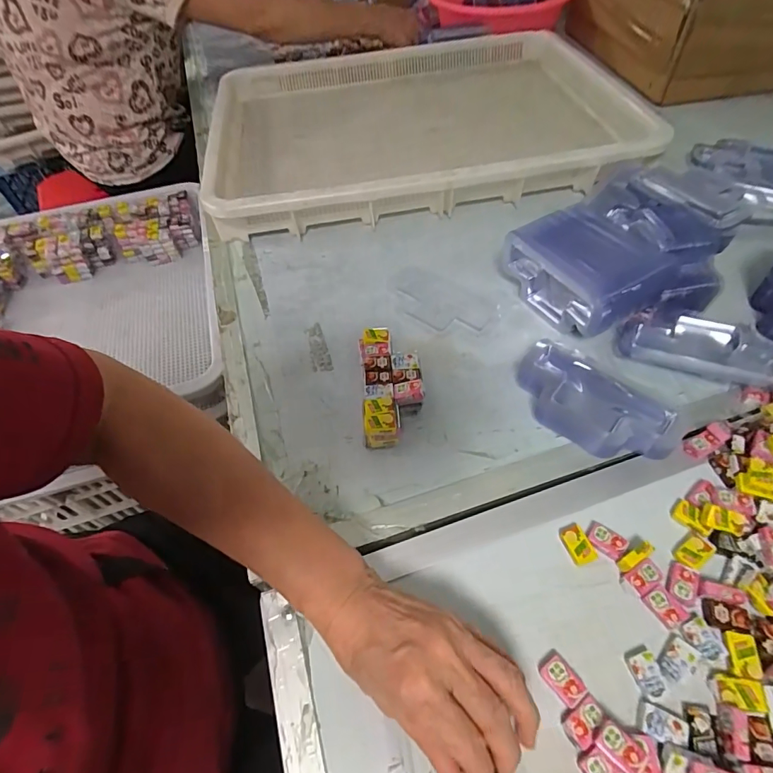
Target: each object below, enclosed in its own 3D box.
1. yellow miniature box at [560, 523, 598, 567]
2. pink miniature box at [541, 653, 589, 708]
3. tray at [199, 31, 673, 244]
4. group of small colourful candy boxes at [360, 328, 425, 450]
[{"bbox_3d":[0.143,0.120,0.338,0.018,0.010,0.029,-21,55,-10],"label":"yellow miniature box"},{"bbox_3d":[0.115,0.193,0.294,0.018,0.014,0.027,-34,58,-18],"label":"pink miniature box"},{"bbox_3d":[0.059,-0.426,0.703,0.652,0.068,0.453,-10,53,-2],"label":"tray"},{"bbox_3d":[0.005,0.001,0.420,0.053,0.039,0.114,-6,53,1],"label":"group of small colourful candy boxes"}]

